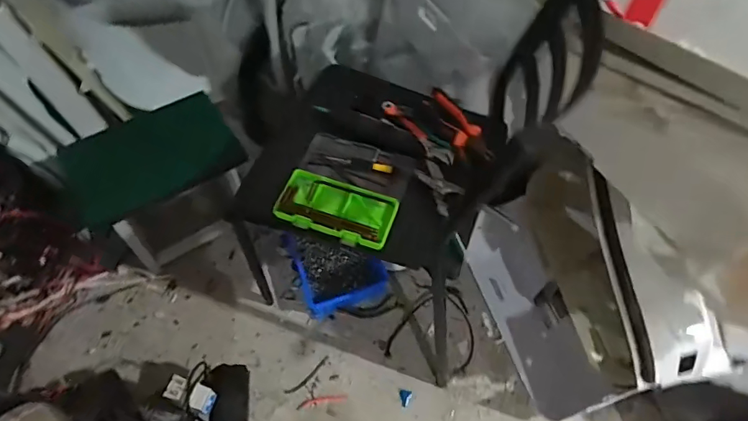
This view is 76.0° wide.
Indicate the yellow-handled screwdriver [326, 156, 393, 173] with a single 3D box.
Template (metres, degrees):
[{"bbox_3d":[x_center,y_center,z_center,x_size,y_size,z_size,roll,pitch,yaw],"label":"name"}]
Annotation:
[{"bbox_3d":[-0.028,-0.082,0.866,0.126,0.015,0.023,13,58,21],"label":"yellow-handled screwdriver"}]

